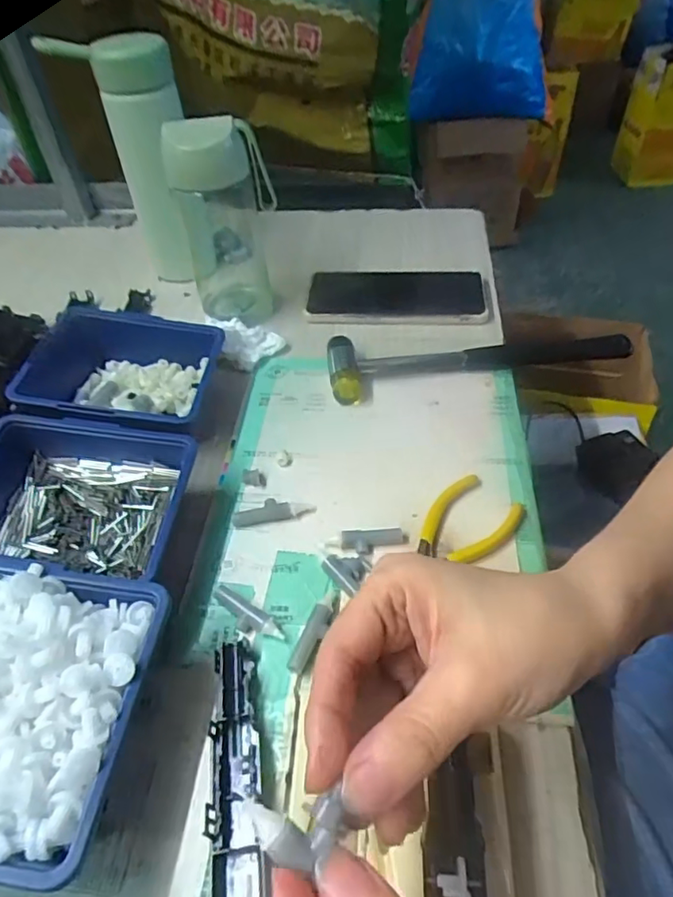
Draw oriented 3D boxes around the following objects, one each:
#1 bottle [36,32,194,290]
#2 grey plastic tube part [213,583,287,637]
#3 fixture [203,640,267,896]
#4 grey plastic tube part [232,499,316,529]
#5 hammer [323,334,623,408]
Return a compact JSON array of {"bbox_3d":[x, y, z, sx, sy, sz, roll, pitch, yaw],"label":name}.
[{"bbox_3d":[-0.169,-0.244,0.500,0.086,0.202,0.053,14,50,16],"label":"bottle"},{"bbox_3d":[-0.051,0.092,0.311,0.048,0.010,0.016,30,55,27],"label":"grey plastic tube part"},{"bbox_3d":[-0.046,0.146,0.258,0.023,0.011,0.117,-6,47,-3],"label":"fixture"},{"bbox_3d":[-0.041,0.041,0.361,0.052,0.008,0.015,-10,47,-6],"label":"grey plastic tube part"},{"bbox_3d":[0.112,-0.070,0.444,0.234,0.026,0.048,-5,47,-2],"label":"hammer"}]

